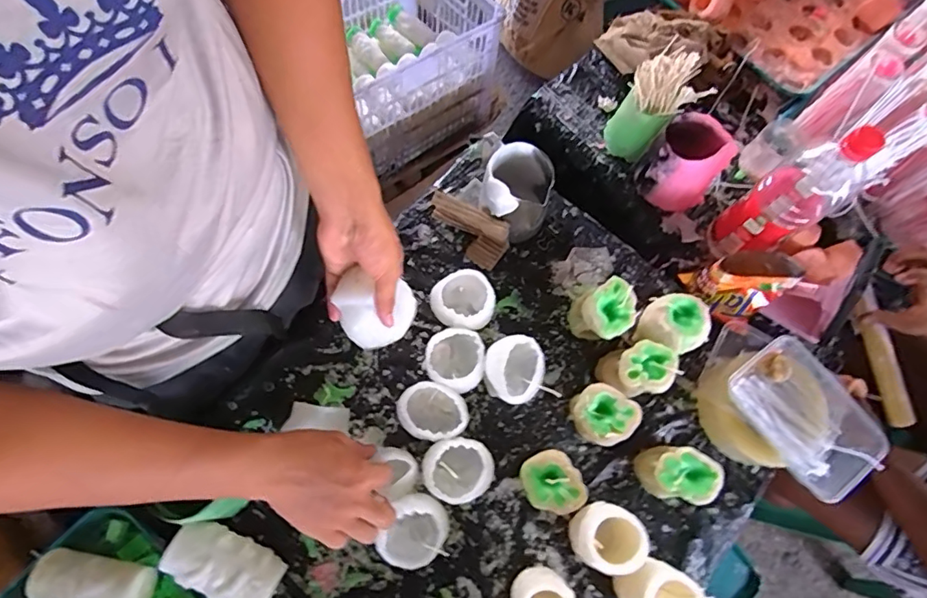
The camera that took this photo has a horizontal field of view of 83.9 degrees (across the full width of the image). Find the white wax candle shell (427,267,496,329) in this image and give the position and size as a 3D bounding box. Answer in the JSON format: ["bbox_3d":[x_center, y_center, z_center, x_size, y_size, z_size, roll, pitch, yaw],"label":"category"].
[{"bbox_3d":[-0.001,0.008,0.652,0.075,0.064,0.074,1,73,-2],"label":"white wax candle shell"}]

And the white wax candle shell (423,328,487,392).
[{"bbox_3d":[-0.010,0.078,0.633,0.071,0.063,0.069,1,73,-2],"label":"white wax candle shell"}]

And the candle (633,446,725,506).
[{"bbox_3d":[0.245,0.203,0.600,0.073,0.078,0.058,5,73,-1],"label":"candle"}]

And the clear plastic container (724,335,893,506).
[{"bbox_3d":[0.395,0.131,0.595,0.110,0.033,0.161,-31,76,-11],"label":"clear plastic container"}]

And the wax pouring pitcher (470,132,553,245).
[{"bbox_3d":[0.065,-0.142,0.680,0.095,0.113,0.107,14,73,2],"label":"wax pouring pitcher"}]

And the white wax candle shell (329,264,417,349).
[{"bbox_3d":[-0.093,0.013,0.554,0.077,0.067,0.067,2,73,-1],"label":"white wax candle shell"}]

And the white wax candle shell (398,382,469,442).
[{"bbox_3d":[-0.036,0.136,0.610,0.079,0.054,0.062,13,73,2],"label":"white wax candle shell"}]

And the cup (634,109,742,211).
[{"bbox_3d":[0.295,-0.178,0.699,0.094,0.113,0.083,43,76,11],"label":"cup"}]

